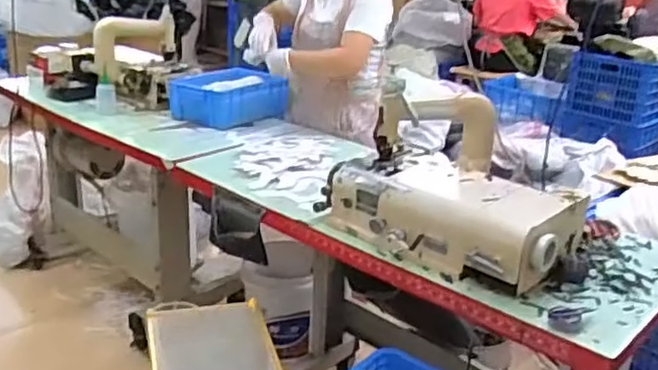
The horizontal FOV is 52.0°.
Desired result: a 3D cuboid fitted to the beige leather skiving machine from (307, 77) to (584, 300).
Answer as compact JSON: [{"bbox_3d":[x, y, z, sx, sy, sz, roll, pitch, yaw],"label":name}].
[{"bbox_3d":[0.250,-0.020,1.400,0.501,0.278,0.275,20,27,38],"label":"beige leather skiving machine"}]

